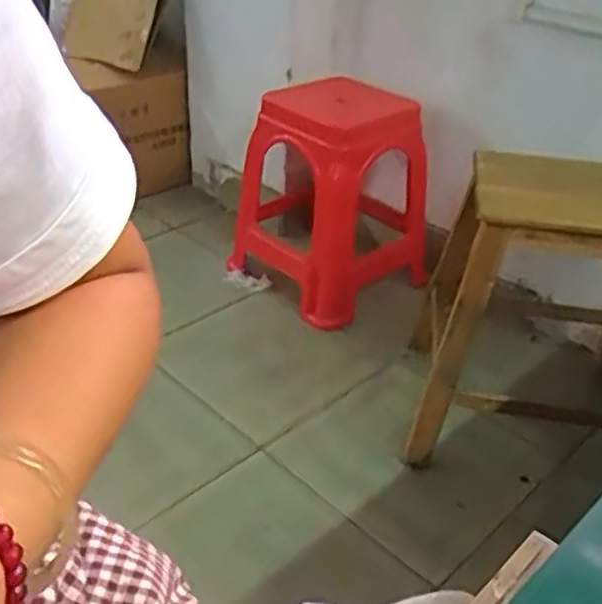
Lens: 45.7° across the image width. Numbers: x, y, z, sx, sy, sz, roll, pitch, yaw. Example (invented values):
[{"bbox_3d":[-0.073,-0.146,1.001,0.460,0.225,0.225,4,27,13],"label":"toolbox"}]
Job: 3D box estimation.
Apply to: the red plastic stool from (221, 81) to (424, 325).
[{"bbox_3d":[0.095,-0.260,1.701,0.377,0.518,0.358,30,42,34],"label":"red plastic stool"}]

